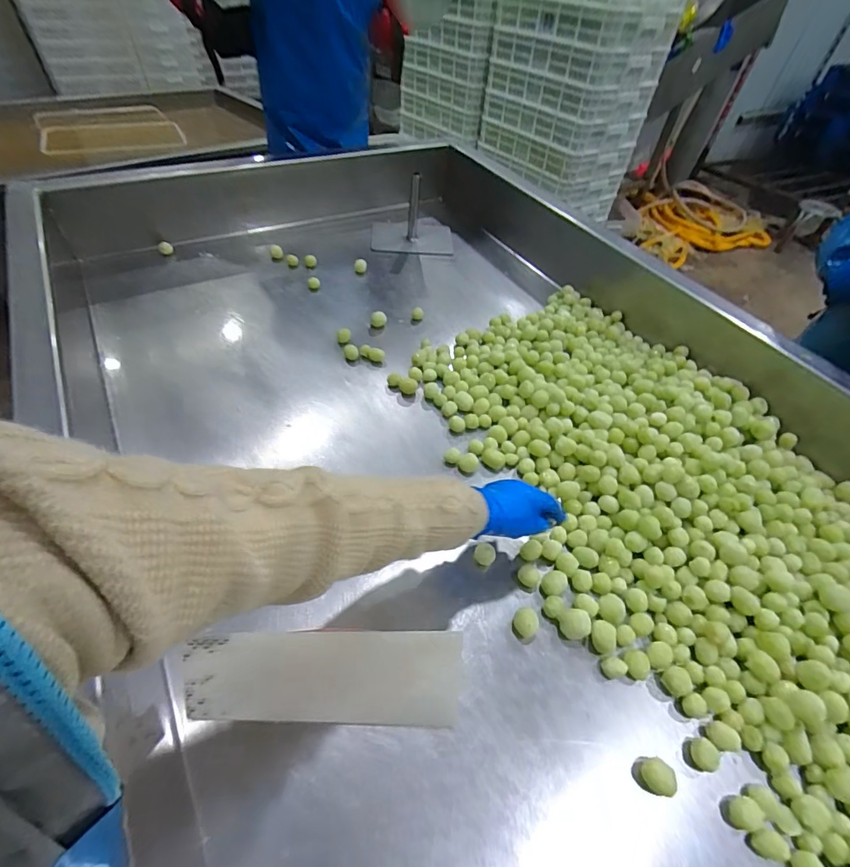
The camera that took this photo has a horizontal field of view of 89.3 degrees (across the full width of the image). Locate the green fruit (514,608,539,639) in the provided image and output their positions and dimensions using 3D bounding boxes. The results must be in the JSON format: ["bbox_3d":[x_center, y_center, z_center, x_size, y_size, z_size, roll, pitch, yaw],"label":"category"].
[{"bbox_3d":[0.128,0.239,0.542,0.028,0.027,0.031,-34,59,-30],"label":"green fruit"}]

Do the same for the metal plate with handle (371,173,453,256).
[{"bbox_3d":[-0.036,-0.598,1.142,0.218,0.163,0.207,-1,49,-6],"label":"metal plate with handle"}]

